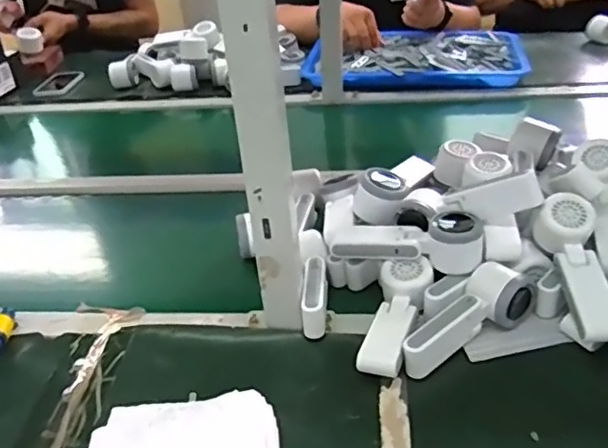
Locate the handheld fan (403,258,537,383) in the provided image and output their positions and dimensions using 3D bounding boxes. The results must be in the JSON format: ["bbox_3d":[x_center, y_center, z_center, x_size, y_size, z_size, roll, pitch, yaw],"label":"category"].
[{"bbox_3d":[0.173,0.100,0.615,0.162,0.057,0.056,-31,42,-34],"label":"handheld fan"}]

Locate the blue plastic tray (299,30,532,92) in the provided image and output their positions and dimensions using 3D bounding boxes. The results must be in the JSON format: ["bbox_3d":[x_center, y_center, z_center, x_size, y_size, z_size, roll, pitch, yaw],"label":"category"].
[{"bbox_3d":[0.248,-0.375,1.346,0.488,0.051,0.293,0,34,6],"label":"blue plastic tray"}]

